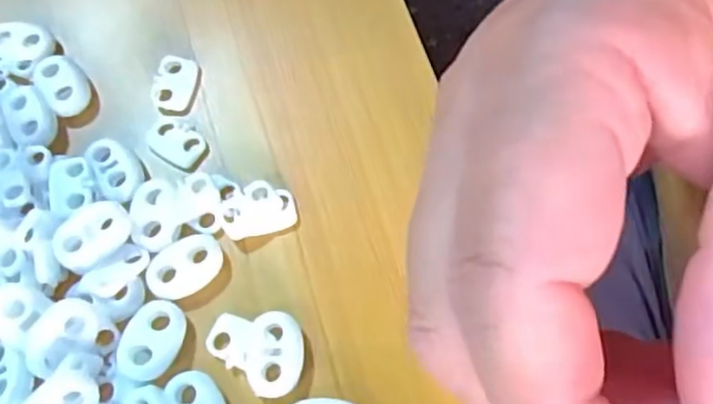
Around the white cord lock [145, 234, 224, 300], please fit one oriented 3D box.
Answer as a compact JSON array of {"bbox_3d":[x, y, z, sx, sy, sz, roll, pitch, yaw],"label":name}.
[{"bbox_3d":[-0.049,0.017,0.192,0.022,0.004,0.015,-33,69,-8],"label":"white cord lock"}]

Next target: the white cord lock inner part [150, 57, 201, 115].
[{"bbox_3d":[-0.058,-0.038,0.217,0.013,0.004,0.020,3,69,7],"label":"white cord lock inner part"}]

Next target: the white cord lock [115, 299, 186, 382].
[{"bbox_3d":[-0.056,0.037,0.184,0.015,0.004,0.022,11,70,9],"label":"white cord lock"}]

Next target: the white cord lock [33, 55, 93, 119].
[{"bbox_3d":[-0.094,-0.039,0.217,0.014,0.004,0.022,-32,69,-7],"label":"white cord lock"}]

